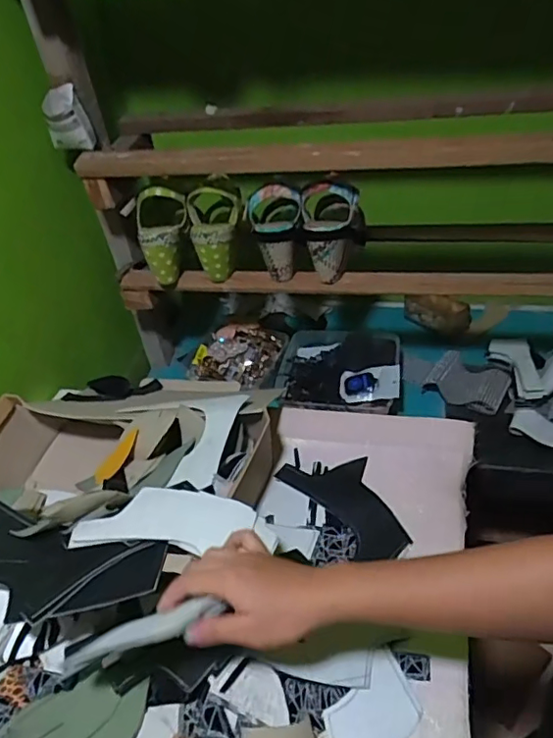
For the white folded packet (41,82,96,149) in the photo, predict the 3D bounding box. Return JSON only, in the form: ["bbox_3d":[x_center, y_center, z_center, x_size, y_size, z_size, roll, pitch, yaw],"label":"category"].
[{"bbox_3d":[-0.294,-0.350,0.789,0.059,0.075,0.040,-17,41,-11],"label":"white folded packet"}]

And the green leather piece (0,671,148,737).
[{"bbox_3d":[-0.181,0.321,0.496,0.116,0.007,0.088,6,55,3],"label":"green leather piece"}]

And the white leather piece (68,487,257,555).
[{"bbox_3d":[-0.108,0.144,0.546,0.169,0.008,0.061,2,48,3],"label":"white leather piece"}]

